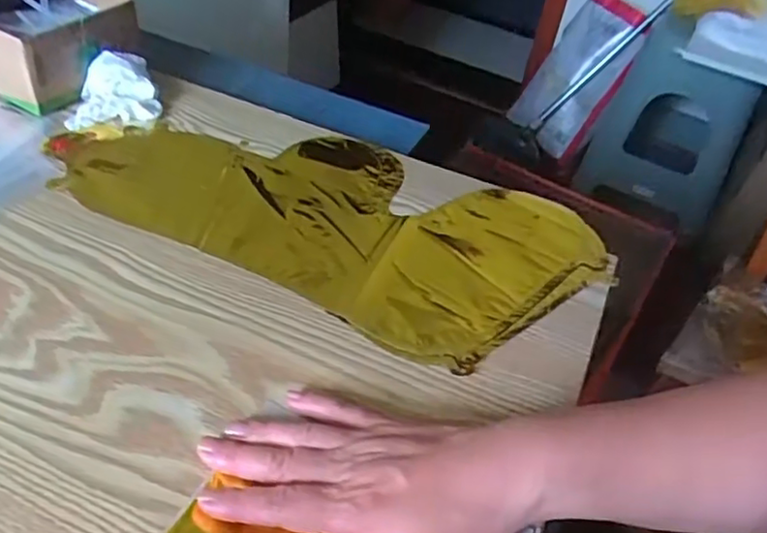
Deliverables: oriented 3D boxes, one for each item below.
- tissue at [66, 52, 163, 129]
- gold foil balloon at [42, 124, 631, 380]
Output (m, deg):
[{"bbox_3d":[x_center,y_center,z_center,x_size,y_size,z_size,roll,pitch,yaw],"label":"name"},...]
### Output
[{"bbox_3d":[-0.240,-0.160,0.591,0.073,0.033,0.077,-3,43,-12],"label":"tissue"},{"bbox_3d":[-0.046,-0.053,0.528,0.411,0.010,0.206,23,44,17],"label":"gold foil balloon"}]

